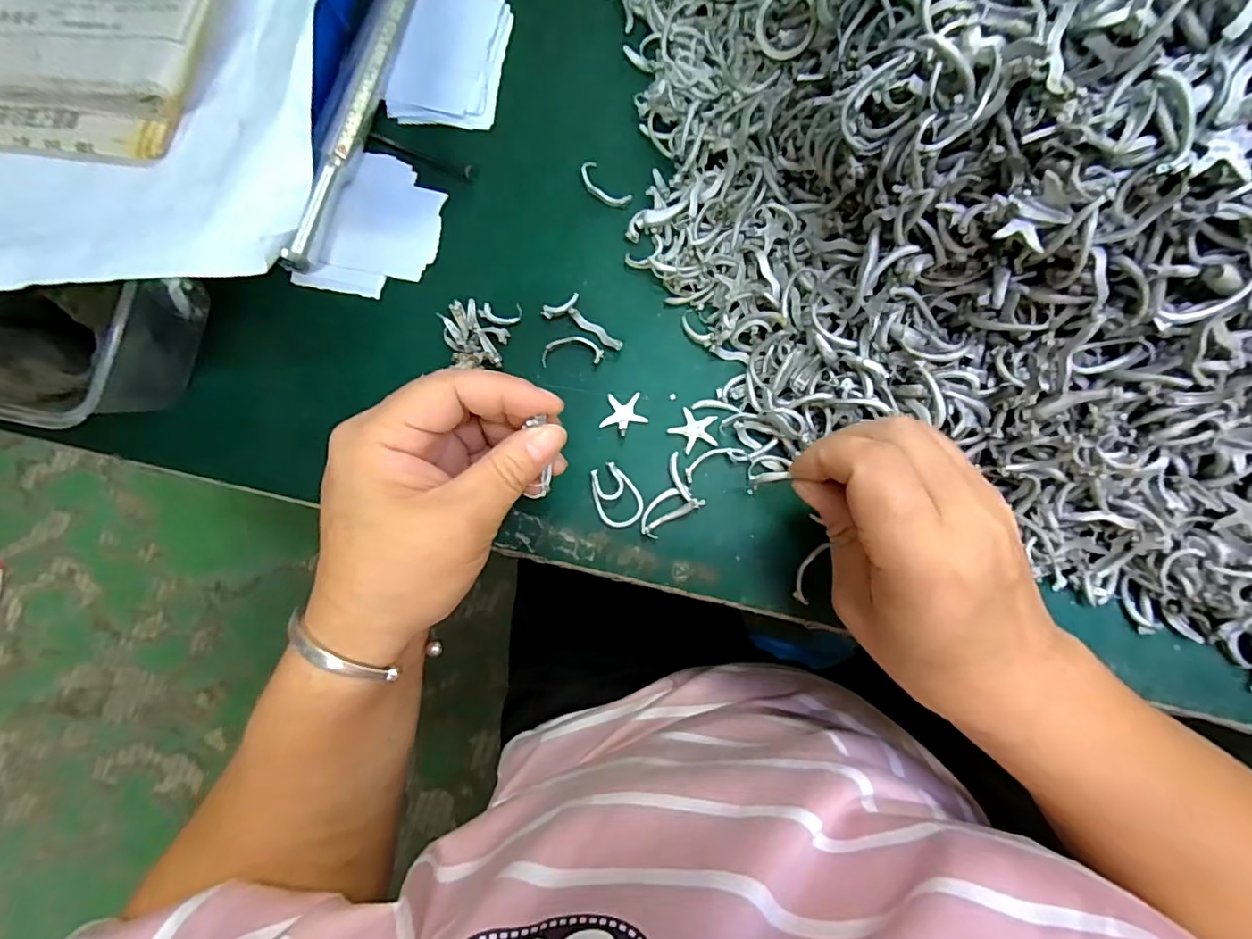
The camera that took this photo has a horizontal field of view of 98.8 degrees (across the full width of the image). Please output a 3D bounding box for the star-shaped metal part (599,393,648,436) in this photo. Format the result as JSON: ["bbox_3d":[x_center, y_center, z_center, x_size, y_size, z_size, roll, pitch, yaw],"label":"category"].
[{"bbox_3d":[0.000,-0.029,0.274,0.022,0.005,0.023,16,85,5],"label":"star-shaped metal part"}]

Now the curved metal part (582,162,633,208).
[{"bbox_3d":[-0.012,-0.153,0.289,0.031,0.004,0.013,44,88,7],"label":"curved metal part"}]

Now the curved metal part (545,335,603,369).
[{"bbox_3d":[-0.028,-0.062,0.279,0.032,0.004,0.015,-3,83,3],"label":"curved metal part"}]

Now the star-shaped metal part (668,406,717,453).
[{"bbox_3d":[0.036,-0.020,0.271,0.024,0.004,0.023,36,87,7],"label":"star-shaped metal part"}]

